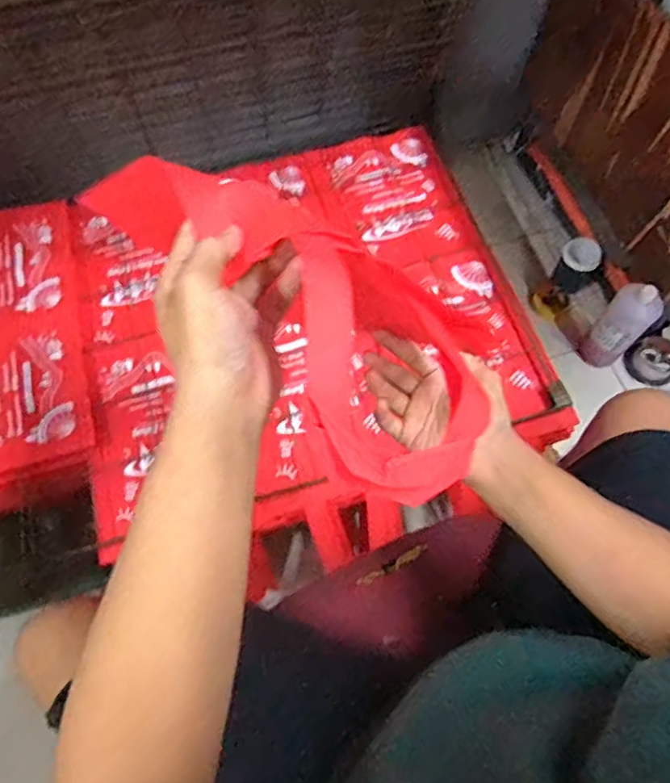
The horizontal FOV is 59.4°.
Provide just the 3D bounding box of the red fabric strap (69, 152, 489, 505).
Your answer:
[{"bbox_3d":[-0.018,-0.062,0.336,0.267,0.042,0.117,43,75,10],"label":"red fabric strap"}]

